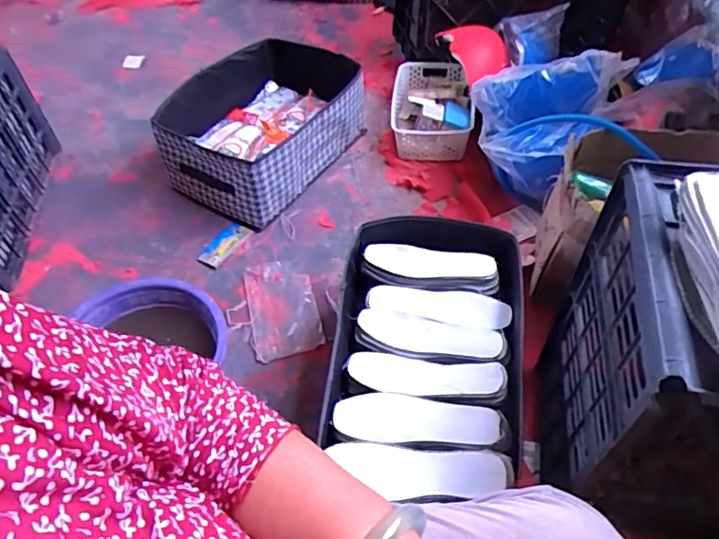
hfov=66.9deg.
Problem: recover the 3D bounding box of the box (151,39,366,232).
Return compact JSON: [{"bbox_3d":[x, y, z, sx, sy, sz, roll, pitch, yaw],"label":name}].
[{"bbox_3d":[-0.259,-0.367,1.310,0.452,0.188,0.449,30,58,24],"label":"box"}]

